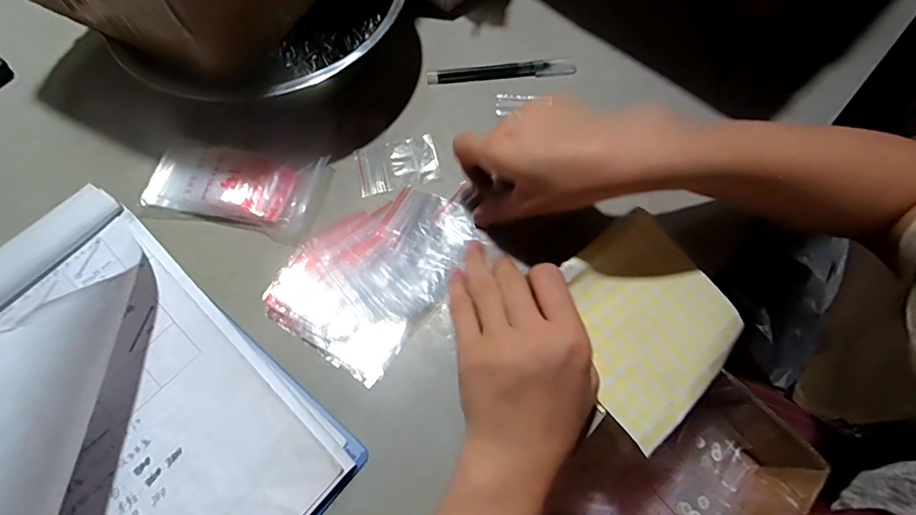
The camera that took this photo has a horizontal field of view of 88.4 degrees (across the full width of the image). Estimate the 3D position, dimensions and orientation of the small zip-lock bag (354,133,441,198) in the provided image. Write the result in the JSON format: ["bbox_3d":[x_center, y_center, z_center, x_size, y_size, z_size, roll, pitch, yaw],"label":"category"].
[{"bbox_3d":[-0.052,-0.081,0.408,0.068,0.004,0.048,-15,67,-5],"label":"small zip-lock bag"}]

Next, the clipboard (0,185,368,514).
[{"bbox_3d":[-0.242,0.094,0.263,0.302,0.107,0.223,39,70,15],"label":"clipboard"}]

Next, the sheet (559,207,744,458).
[{"bbox_3d":[0.132,0.045,0.334,0.119,0.022,0.127,-36,70,-14],"label":"sheet"}]

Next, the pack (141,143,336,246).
[{"bbox_3d":[-0.185,-0.063,0.393,0.145,0.019,0.074,13,67,7],"label":"pack"}]

